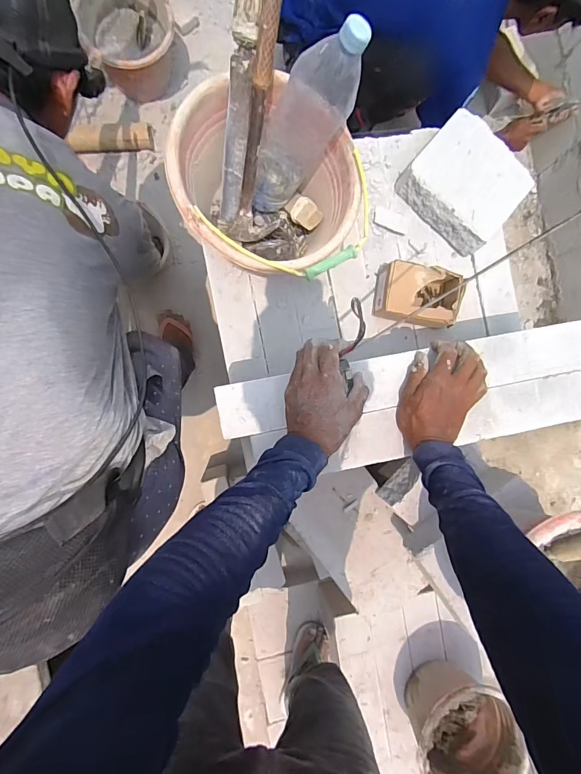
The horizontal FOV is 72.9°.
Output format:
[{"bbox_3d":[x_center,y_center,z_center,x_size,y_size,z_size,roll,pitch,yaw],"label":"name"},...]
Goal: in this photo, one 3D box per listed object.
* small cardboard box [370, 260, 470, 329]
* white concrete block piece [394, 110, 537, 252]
[{"bbox_3d":[0.235,-0.172,0.735,0.139,0.078,0.091,12,87,-7],"label":"small cardboard box"},{"bbox_3d":[0.330,-0.386,0.745,0.196,0.072,0.167,41,84,-5],"label":"white concrete block piece"}]

